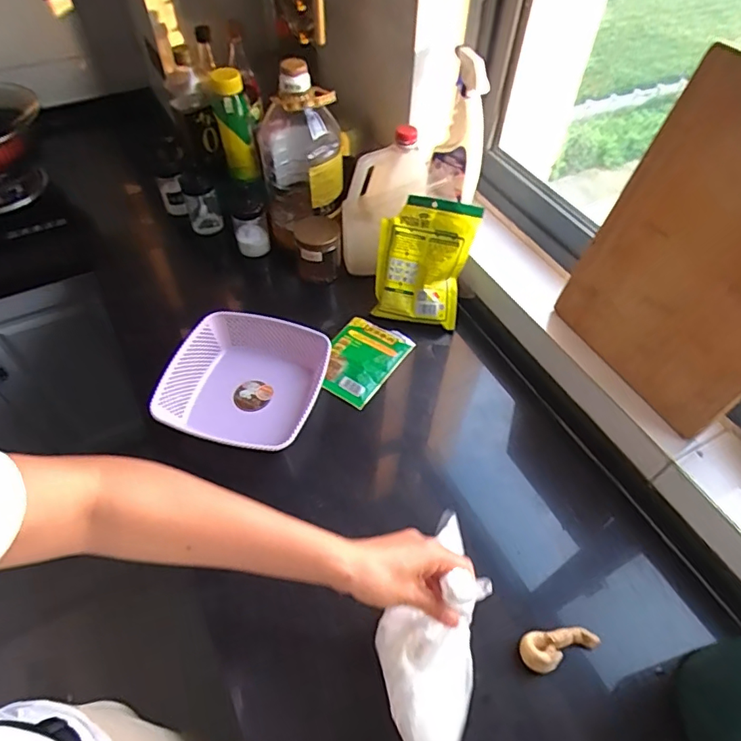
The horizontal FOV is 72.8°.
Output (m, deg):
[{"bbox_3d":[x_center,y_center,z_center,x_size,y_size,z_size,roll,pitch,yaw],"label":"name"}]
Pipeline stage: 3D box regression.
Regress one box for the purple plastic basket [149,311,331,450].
[{"bbox_3d":[-0.188,0.020,0.795,0.226,0.087,0.221,11,54,6],"label":"purple plastic basket"}]

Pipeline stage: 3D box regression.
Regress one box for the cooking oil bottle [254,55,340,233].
[{"bbox_3d":[-0.126,-0.390,0.905,0.139,0.295,0.139,-7,54,-7],"label":"cooking oil bottle"}]

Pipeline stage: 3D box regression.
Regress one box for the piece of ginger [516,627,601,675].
[{"bbox_3d":[0.218,0.322,0.592,0.090,0.031,0.041,-17,56,-14],"label":"piece of ginger"}]

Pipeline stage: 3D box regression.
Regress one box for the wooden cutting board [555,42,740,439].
[{"bbox_3d":[0.389,-0.124,0.591,0.016,0.365,0.259,-19,56,-29],"label":"wooden cutting board"}]

